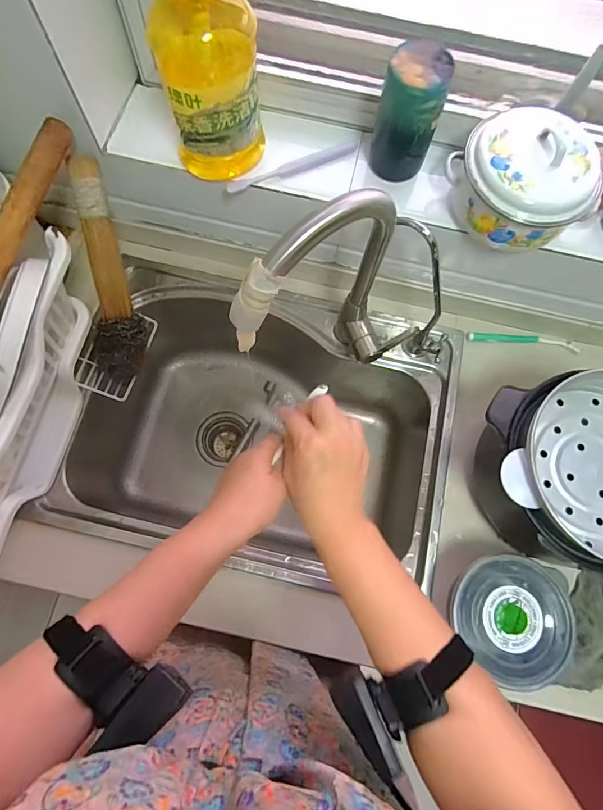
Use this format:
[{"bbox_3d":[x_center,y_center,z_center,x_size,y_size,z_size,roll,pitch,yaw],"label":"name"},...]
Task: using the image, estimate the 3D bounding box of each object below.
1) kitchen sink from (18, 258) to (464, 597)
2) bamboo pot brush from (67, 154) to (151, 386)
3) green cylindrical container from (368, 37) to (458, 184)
[{"bbox_3d":[-0.063,0.054,0.753,0.568,0.230,0.433,14,74,3],"label":"kitchen sink"},{"bbox_3d":[-0.281,-0.185,0.617,0.078,0.050,0.301,-4,108,-3],"label":"bamboo pot brush"},{"bbox_3d":[0.126,-0.341,0.512,0.070,0.128,0.058,22,74,5],"label":"green cylindrical container"}]

